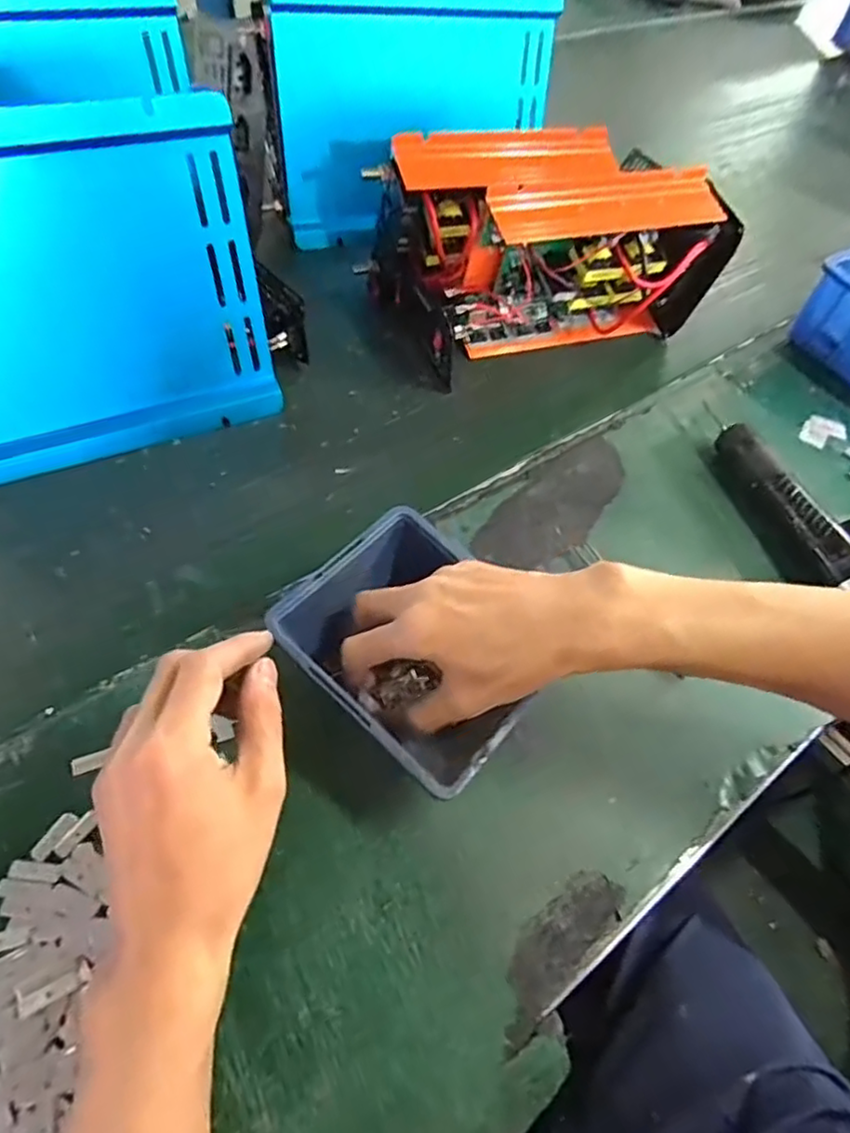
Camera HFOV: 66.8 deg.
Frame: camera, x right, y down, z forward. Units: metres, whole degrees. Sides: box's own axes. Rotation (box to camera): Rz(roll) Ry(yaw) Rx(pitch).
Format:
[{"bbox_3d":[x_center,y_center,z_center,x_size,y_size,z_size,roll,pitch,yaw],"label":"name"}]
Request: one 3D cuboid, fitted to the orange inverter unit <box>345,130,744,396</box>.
[{"bbox_3d":[0.109,-0.302,0.618,0.295,0.145,0.163,-13,57,-16],"label":"orange inverter unit"}]

